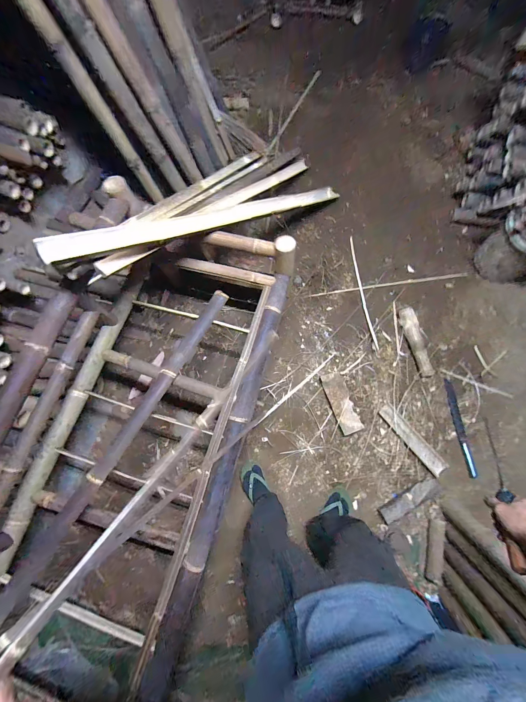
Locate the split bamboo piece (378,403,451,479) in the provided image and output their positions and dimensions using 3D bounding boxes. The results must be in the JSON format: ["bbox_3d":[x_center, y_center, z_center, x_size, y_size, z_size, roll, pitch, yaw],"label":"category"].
[{"bbox_3d":[0.702,0.411,1.291,0.076,0.034,0.357,-38,76,-9],"label":"split bamboo piece"}]

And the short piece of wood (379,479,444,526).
[{"bbox_3d":[0.656,0.657,1.220,0.298,0.024,0.072,-27,75,-6],"label":"short piece of wood"}]

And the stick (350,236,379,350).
[{"bbox_3d":[0.554,-0.344,1.524,0.037,0.010,0.689,-6,75,-2],"label":"stick"}]

